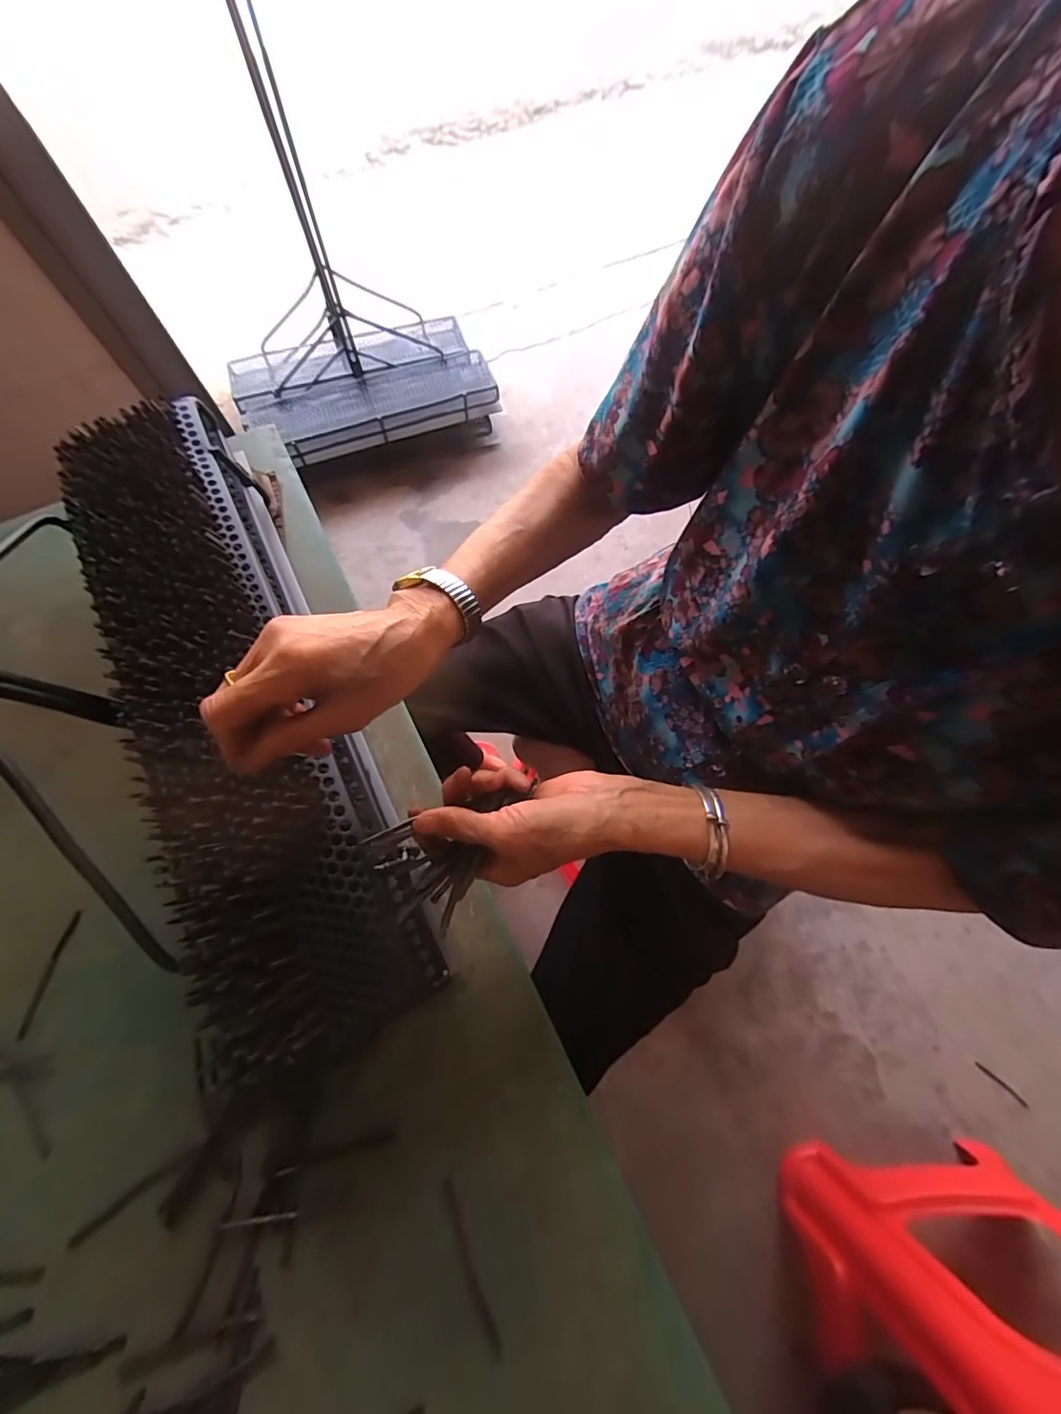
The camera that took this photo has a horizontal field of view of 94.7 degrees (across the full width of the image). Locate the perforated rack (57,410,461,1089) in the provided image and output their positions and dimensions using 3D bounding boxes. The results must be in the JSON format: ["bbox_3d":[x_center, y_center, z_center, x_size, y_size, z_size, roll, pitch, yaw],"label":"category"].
[{"bbox_3d":[-0.250,-0.028,0.416,0.159,0.084,0.584,-25,73,-8],"label":"perforated rack"}]

